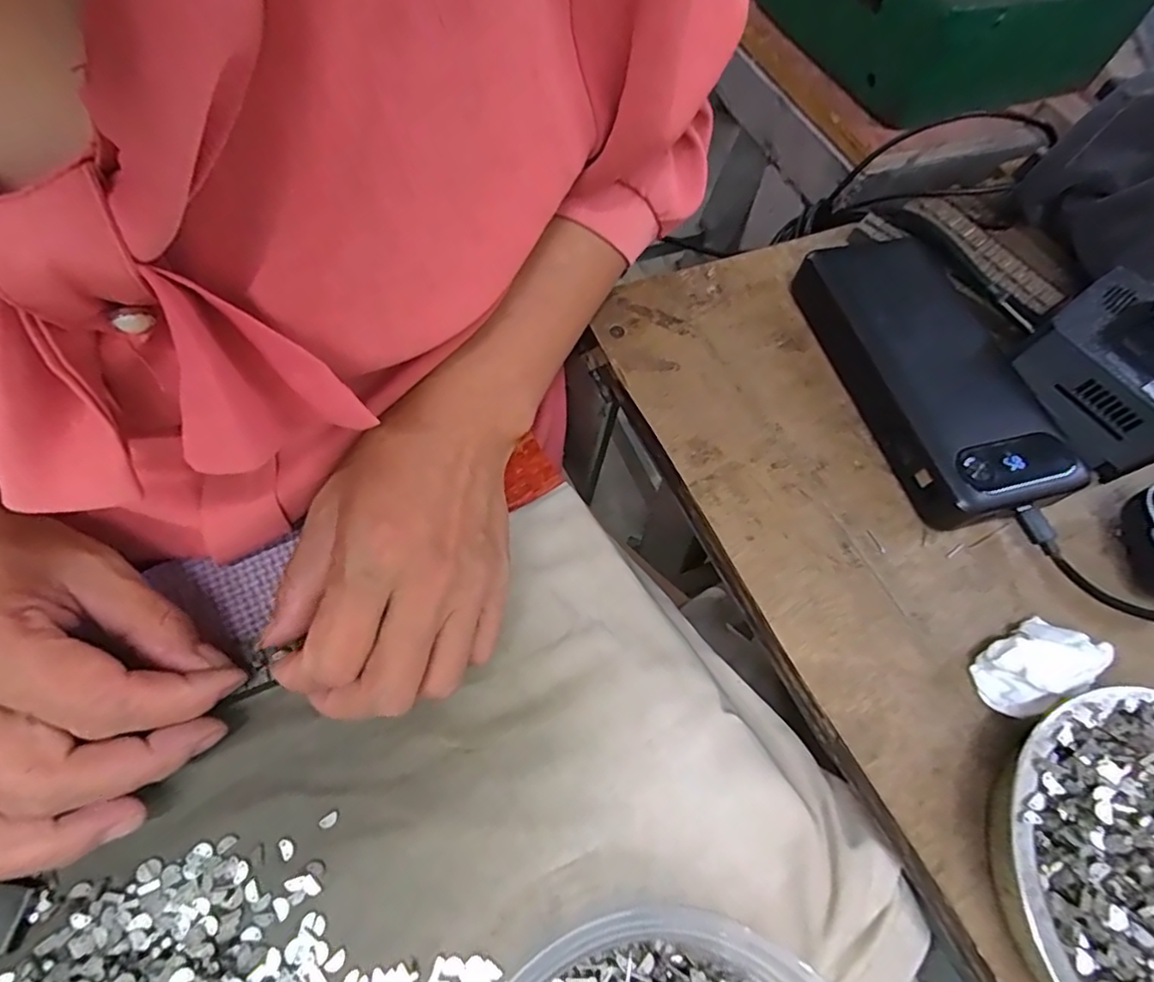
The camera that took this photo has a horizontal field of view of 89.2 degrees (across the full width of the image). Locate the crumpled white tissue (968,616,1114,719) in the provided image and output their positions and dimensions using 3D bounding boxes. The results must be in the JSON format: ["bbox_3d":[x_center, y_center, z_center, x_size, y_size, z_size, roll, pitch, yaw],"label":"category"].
[{"bbox_3d":[0.175,0.066,0.225,0.041,0.022,0.026,-23,68,-17],"label":"crumpled white tissue"}]

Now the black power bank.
[{"bbox_3d":[0.169,-0.061,0.283,0.070,0.026,0.156,-11,65,-12],"label":"black power bank"}]

